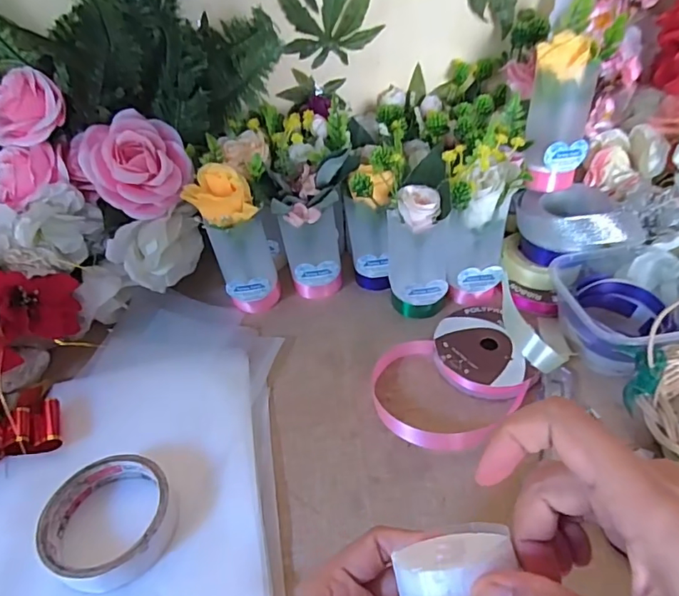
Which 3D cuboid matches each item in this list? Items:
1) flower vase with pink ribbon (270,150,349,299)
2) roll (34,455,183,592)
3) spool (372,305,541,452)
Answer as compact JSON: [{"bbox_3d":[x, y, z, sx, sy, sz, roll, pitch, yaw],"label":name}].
[{"bbox_3d":[-0.026,-0.064,0.503,0.065,0.141,0.059,5,42,8],"label":"flower vase with pink ribbon"},{"bbox_3d":[-0.161,0.152,0.348,0.084,0.022,0.092,-1,42,1],"label":"roll"},{"bbox_3d":[0.099,0.066,0.433,0.145,0.031,0.113,-22,45,-20],"label":"spool"}]

